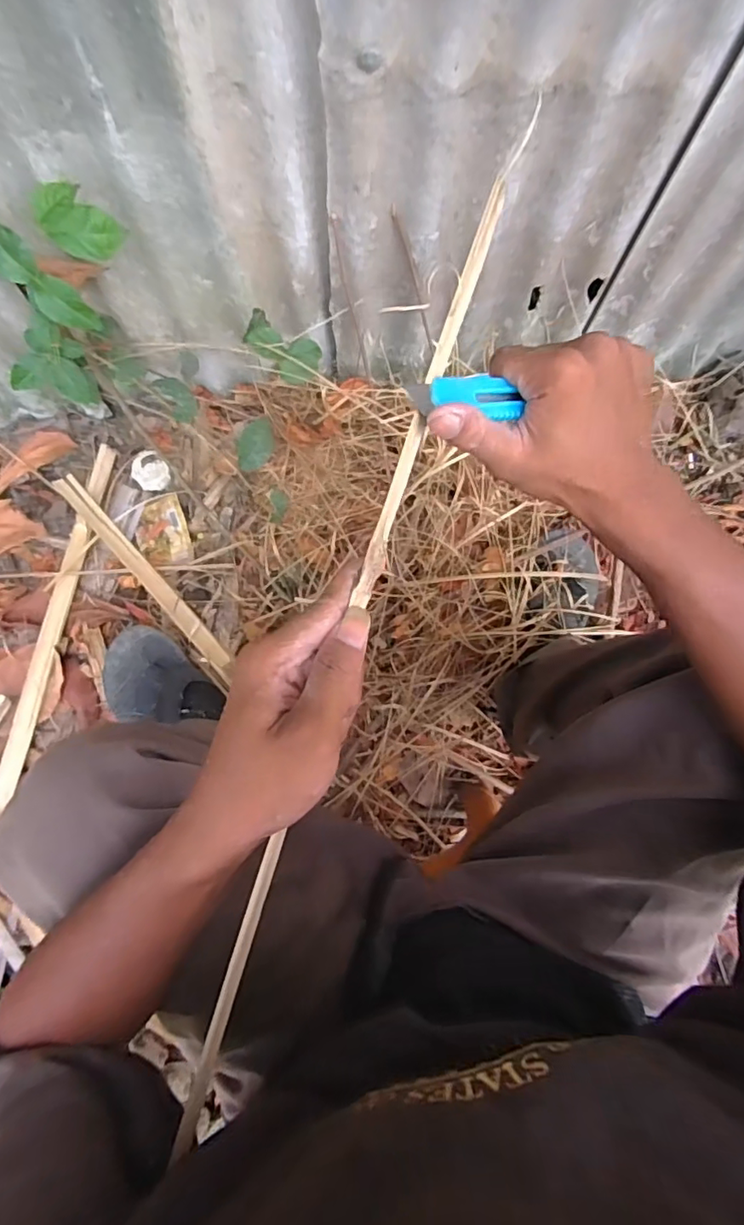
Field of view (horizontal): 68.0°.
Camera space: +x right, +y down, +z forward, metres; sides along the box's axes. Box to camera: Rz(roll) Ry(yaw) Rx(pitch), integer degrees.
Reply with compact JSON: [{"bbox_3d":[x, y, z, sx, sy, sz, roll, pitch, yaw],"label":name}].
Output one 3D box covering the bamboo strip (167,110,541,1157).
[{"bbox_3d":[-0.008,0.002,0.272,0.011,0.014,0.501,19,88,2],"label":"bamboo strip"}]

